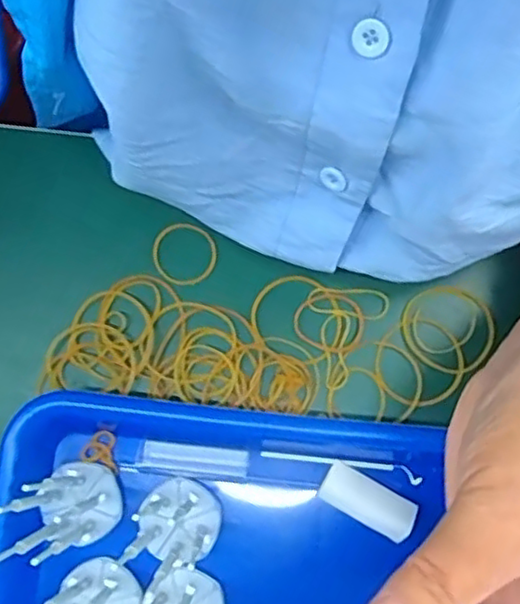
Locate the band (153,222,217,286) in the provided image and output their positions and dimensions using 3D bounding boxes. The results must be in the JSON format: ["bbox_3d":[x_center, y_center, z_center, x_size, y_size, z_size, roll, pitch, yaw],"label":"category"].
[{"bbox_3d":[-0.040,-0.025,0.352,0.034,0.004,0.033,0,87,7],"label":"band"}]

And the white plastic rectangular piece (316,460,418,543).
[{"bbox_3d":[0.052,0.097,0.325,0.046,0.008,0.020,25,79,21],"label":"white plastic rectangular piece"}]

